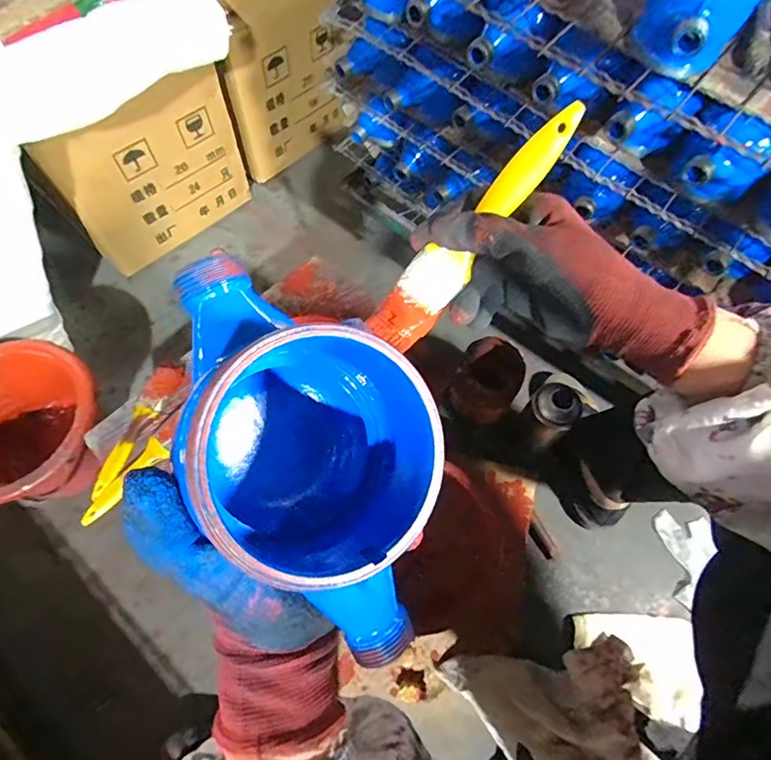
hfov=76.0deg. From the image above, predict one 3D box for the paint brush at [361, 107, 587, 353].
[{"bbox_3d":[0.055,-0.090,0.310,0.036,0.015,0.173,38,107,-12],"label":"paint brush"}]

